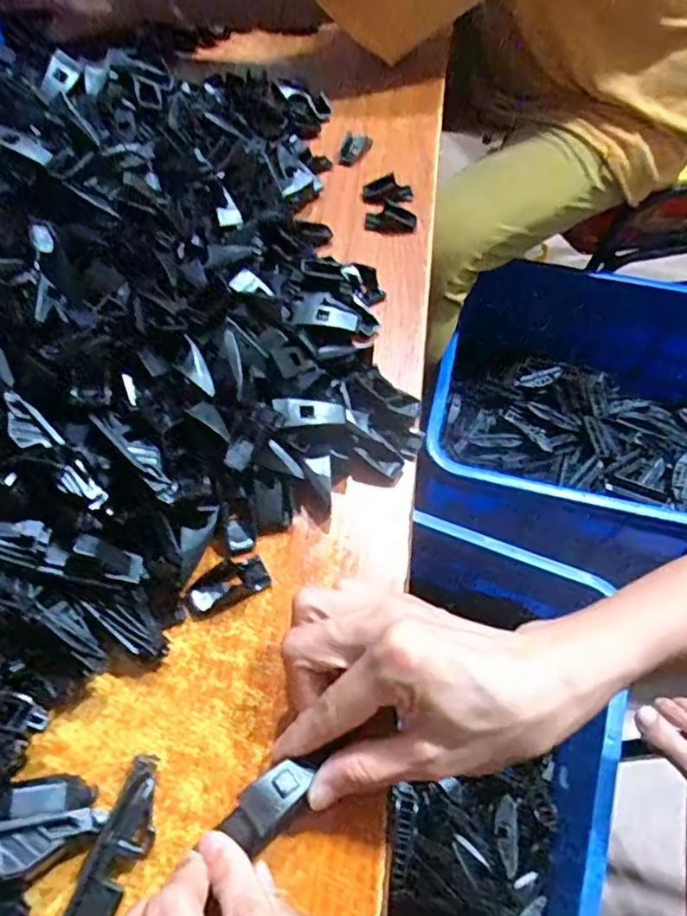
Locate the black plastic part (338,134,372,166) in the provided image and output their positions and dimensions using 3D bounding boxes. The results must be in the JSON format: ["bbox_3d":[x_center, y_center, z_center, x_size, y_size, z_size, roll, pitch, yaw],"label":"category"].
[{"bbox_3d":[0.008,-0.278,0.536,0.021,0.009,0.043,24,58,13],"label":"black plastic part"}]

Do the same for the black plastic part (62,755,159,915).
[{"bbox_3d":[-0.092,0.162,0.236,0.019,0.020,0.079,20,58,11],"label":"black plastic part"}]

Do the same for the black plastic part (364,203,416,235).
[{"bbox_3d":[0.038,-0.192,0.480,0.040,0.011,0.026,4,56,0],"label":"black plastic part"}]

